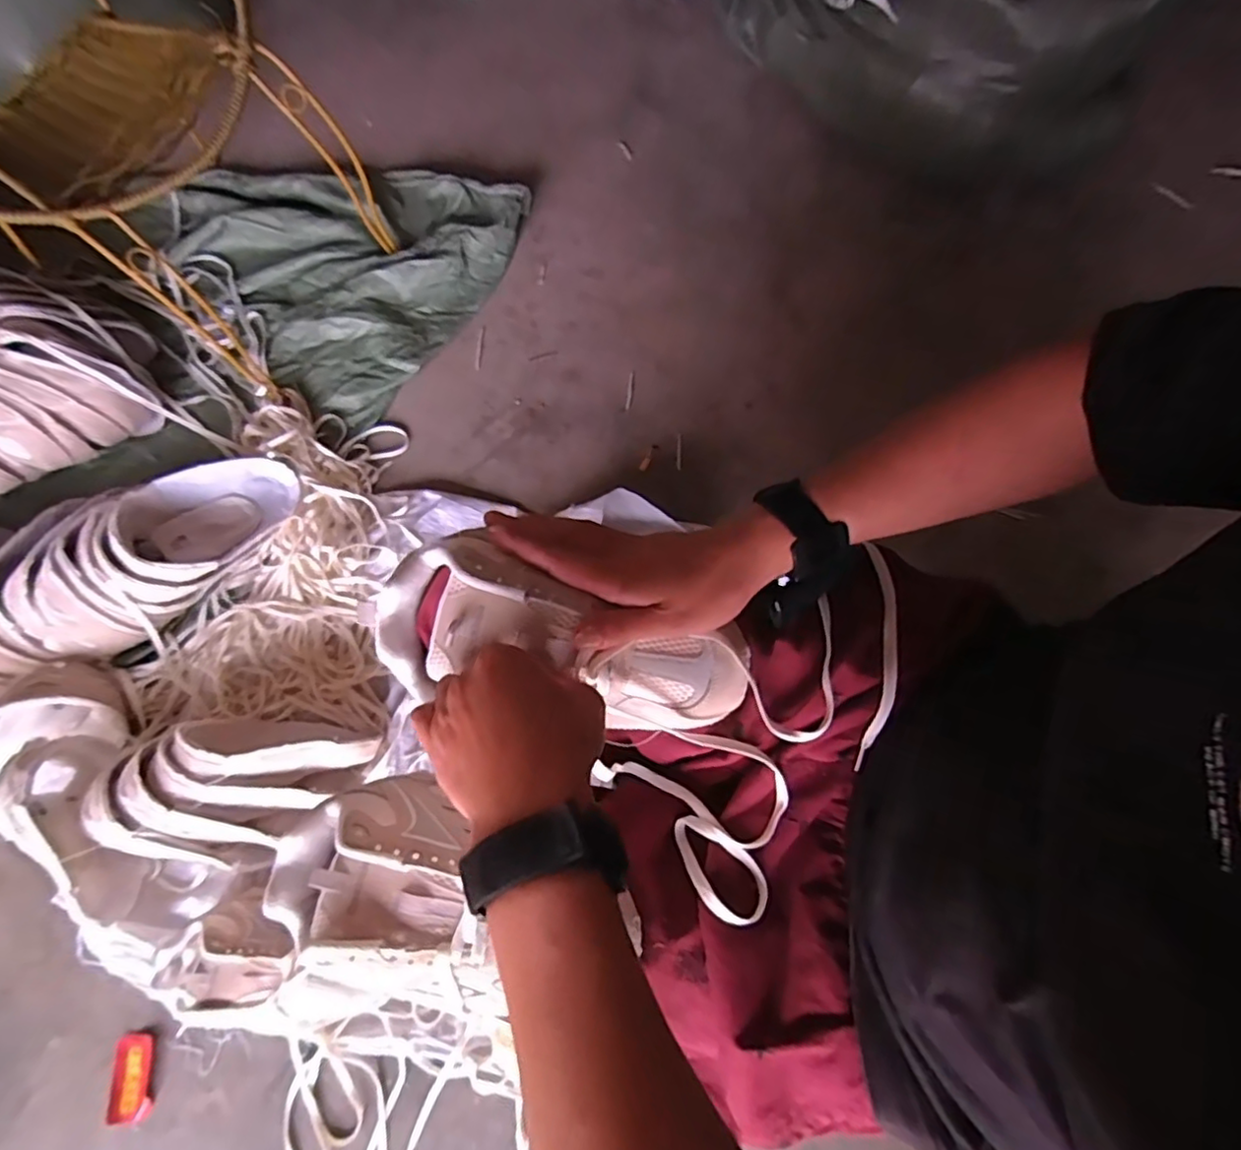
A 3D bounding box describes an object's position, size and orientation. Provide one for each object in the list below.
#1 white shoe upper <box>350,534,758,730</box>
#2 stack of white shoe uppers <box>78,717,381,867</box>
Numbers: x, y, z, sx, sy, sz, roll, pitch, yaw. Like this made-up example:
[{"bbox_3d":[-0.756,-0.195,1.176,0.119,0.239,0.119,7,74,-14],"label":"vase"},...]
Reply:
[{"bbox_3d":[-0.038,0.047,0.409,0.241,0.077,0.096,17,74,-3],"label":"white shoe upper"},{"bbox_3d":[-0.475,0.268,0.786,0.313,0.129,0.178,-4,74,-3],"label":"stack of white shoe uppers"}]

